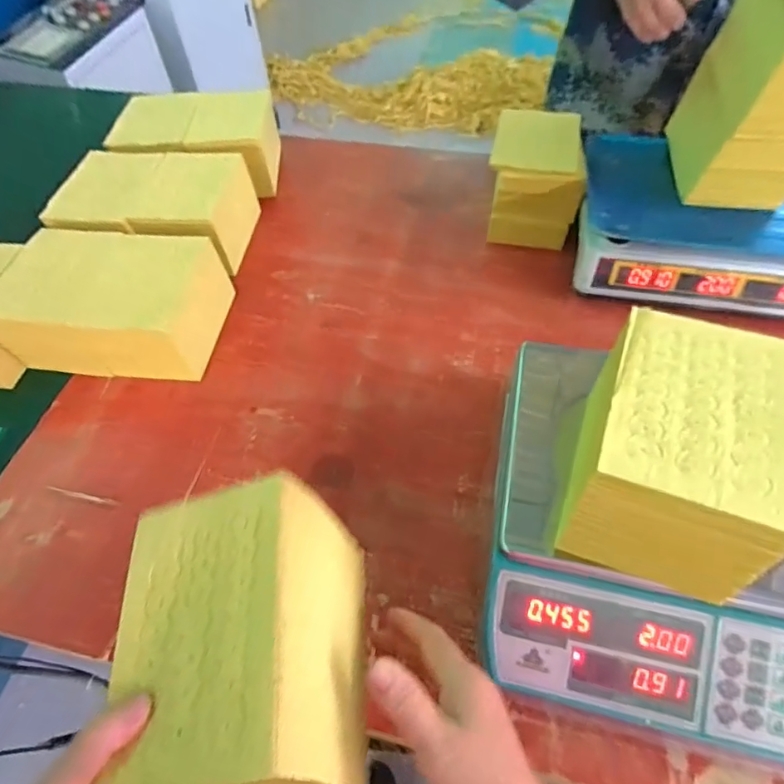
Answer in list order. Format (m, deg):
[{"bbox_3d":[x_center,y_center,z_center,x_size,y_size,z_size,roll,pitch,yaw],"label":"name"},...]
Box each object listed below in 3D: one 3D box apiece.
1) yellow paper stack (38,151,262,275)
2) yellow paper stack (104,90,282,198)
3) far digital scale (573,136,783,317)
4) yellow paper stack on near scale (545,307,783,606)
[{"bbox_3d":[-0.352,-0.264,0.746,0.244,0.107,0.198,1,54,4],"label":"yellow paper stack"},{"bbox_3d":[-0.326,-0.412,0.832,0.245,0.114,0.162,-4,55,0],"label":"yellow paper stack"},{"bbox_3d":[0.421,-0.232,0.674,0.326,0.089,0.240,10,56,10],"label":"far digital scale"},{"bbox_3d":[0.207,0.041,0.376,0.130,0.100,0.179,18,58,15],"label":"yellow paper stack on near scale"}]

